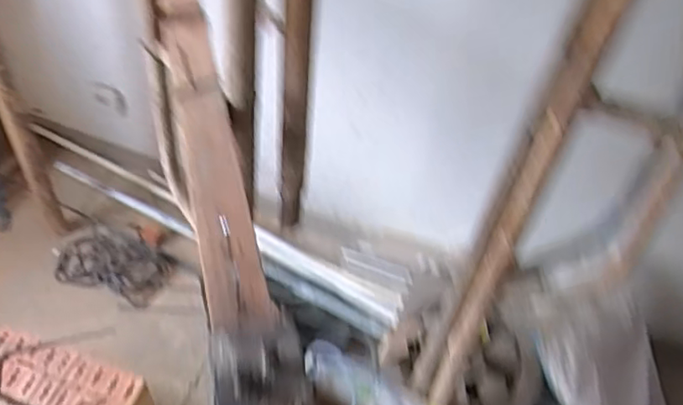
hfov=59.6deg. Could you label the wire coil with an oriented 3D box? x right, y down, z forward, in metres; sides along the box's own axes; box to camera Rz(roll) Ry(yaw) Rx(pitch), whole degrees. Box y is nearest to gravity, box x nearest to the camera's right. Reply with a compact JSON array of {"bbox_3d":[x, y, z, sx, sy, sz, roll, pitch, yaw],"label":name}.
[{"bbox_3d":[-0.623,0.158,1.658,0.299,0.052,0.216,19,50,9],"label":"wire coil"}]

